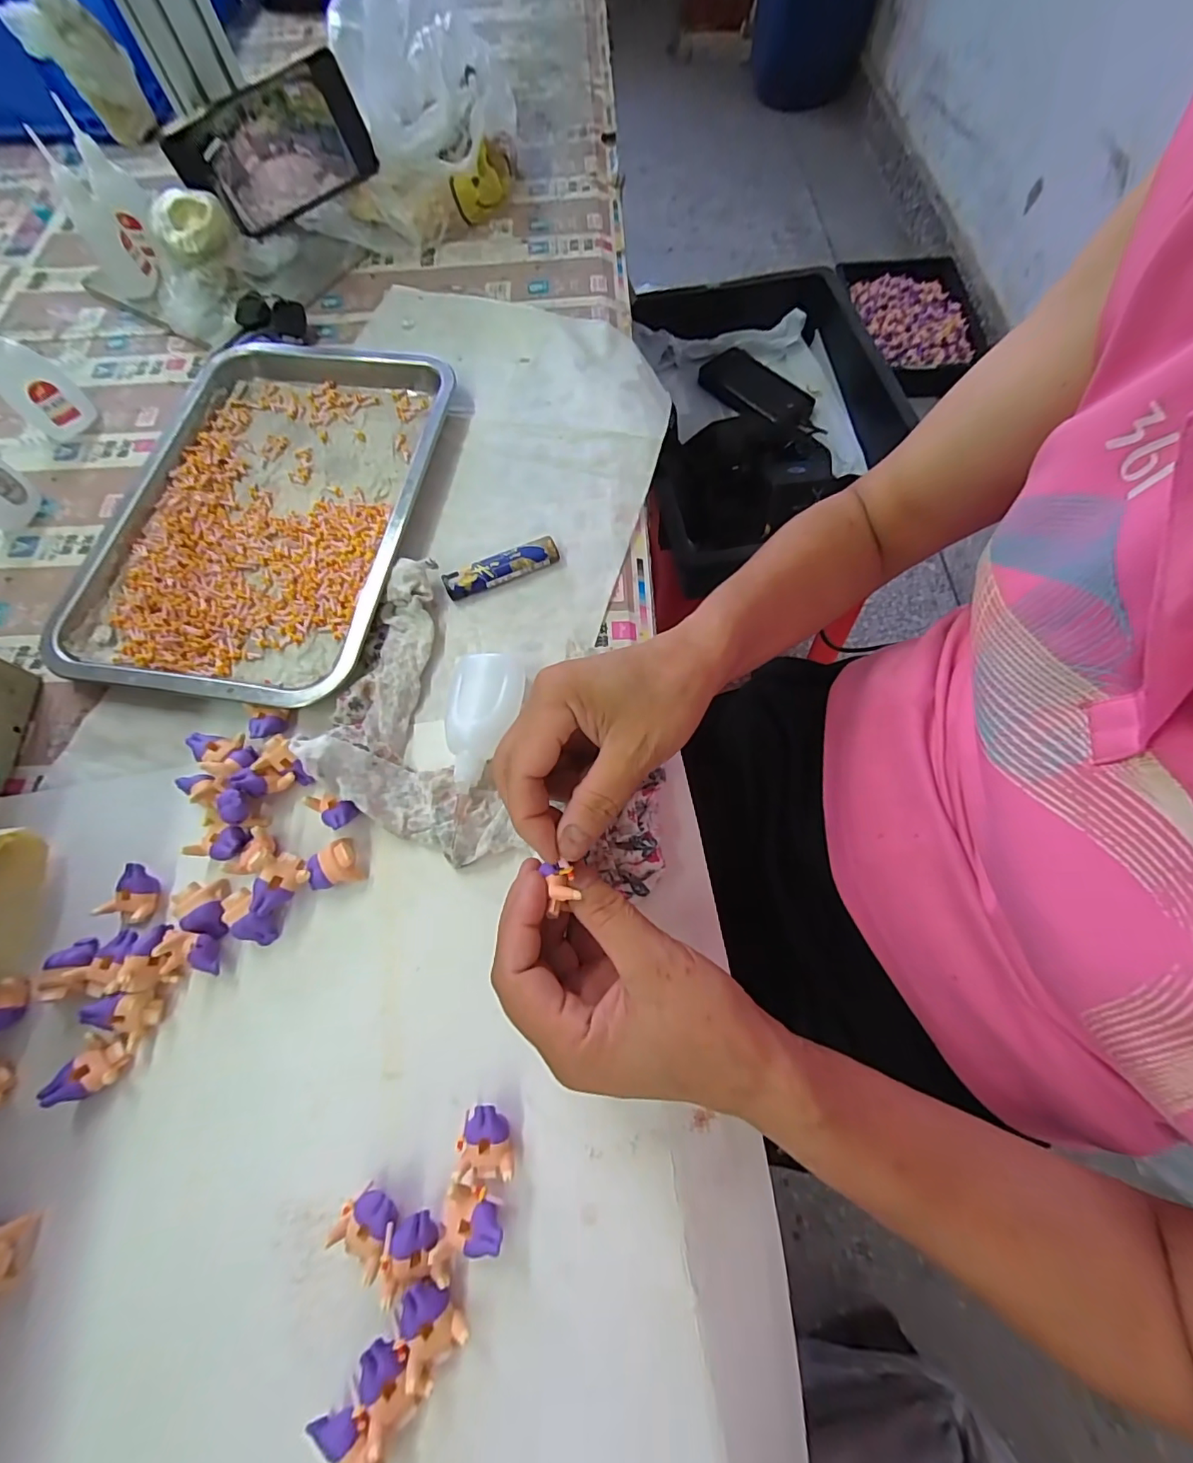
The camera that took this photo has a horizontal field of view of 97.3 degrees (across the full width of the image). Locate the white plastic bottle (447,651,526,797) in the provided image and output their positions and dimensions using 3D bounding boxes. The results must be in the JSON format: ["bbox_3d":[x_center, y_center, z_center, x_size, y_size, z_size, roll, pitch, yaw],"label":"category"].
[{"bbox_3d":[-0.068,-0.005,0.311,0.041,0.023,0.083,8,68,4],"label":"white plastic bottle"}]

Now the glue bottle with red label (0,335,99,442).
[{"bbox_3d":[-0.435,-0.272,0.393,0.028,0.094,0.044,39,74,15],"label":"glue bottle with red label"}]

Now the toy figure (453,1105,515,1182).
[{"bbox_3d":[-0.051,0.186,0.239,0.025,0.011,0.028,-5,68,-1],"label":"toy figure"}]

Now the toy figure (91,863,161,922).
[{"bbox_3d":[-0.251,0.087,0.285,0.025,0.013,0.027,10,69,5],"label":"toy figure"}]

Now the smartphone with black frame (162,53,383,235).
[{"bbox_3d":[-0.289,-0.521,0.473,0.165,0.076,0.015,-24,45,3],"label":"smartphone with black frame"}]

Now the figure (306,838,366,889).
[{"bbox_3d":[-0.145,0.072,0.290,0.026,0.014,0.025,-14,68,-4],"label":"figure"}]

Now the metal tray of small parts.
[{"bbox_3d":[-0.251,-0.167,0.383,0.243,0.018,0.310,6,68,4],"label":"metal tray of small parts"}]

